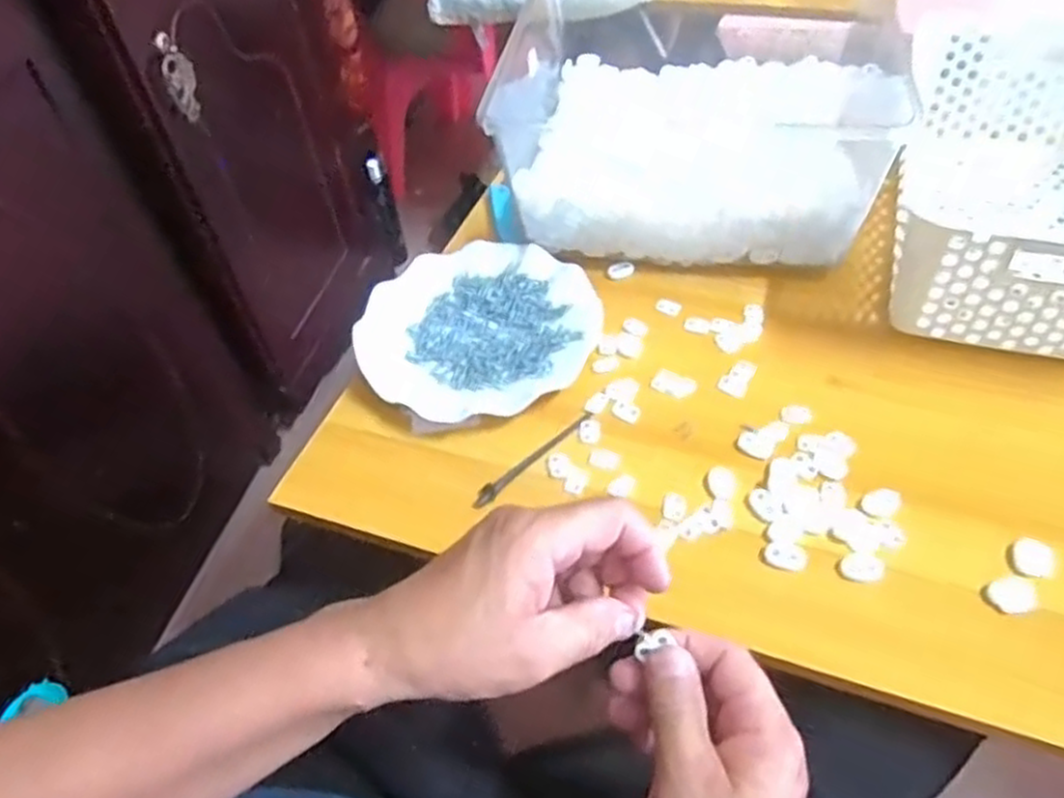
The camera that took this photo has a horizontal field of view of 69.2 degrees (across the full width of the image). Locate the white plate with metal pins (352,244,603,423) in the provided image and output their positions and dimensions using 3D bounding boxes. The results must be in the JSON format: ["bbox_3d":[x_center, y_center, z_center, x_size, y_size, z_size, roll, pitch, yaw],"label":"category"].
[{"bbox_3d":[-0.043,-0.057,0.599,0.180,0.020,0.168,-3,49,4],"label":"white plate with metal pins"}]

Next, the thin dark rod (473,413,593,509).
[{"bbox_3d":[0.001,0.039,0.524,0.106,0.007,0.012,-39,55,-25],"label":"thin dark rod"}]

